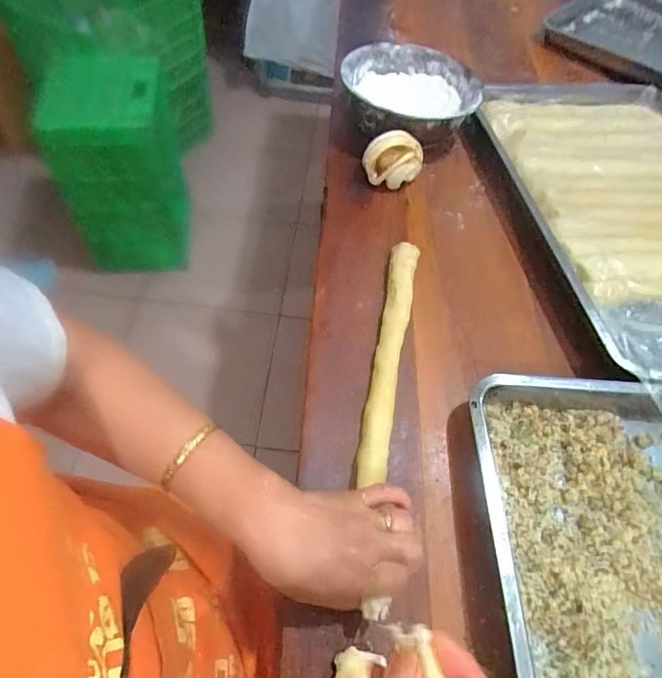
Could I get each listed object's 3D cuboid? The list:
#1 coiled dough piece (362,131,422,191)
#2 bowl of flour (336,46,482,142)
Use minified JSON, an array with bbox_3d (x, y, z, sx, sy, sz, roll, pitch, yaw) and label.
[{"bbox_3d":[0.093,-0.268,0.684,0.088,0.063,0.066,12,56,6],"label":"coiled dough piece"},{"bbox_3d":[0.127,-0.407,0.762,0.221,0.075,0.233,3,56,-4],"label":"bowl of flour"}]

